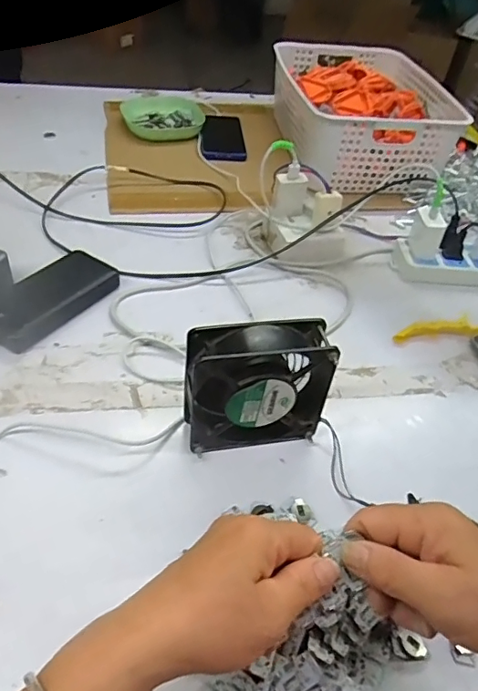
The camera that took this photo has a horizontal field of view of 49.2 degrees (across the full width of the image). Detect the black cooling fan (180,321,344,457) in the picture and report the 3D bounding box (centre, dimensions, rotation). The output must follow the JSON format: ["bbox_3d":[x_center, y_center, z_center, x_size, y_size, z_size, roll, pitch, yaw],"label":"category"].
[{"bbox_3d":[0.015,0.038,0.457,0.121,0.114,0.048,-5,44,-13],"label":"black cooling fan"}]

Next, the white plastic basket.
[{"bbox_3d":[0.204,-0.398,0.906,0.258,0.123,0.331,-1,45,-10],"label":"white plastic basket"}]

